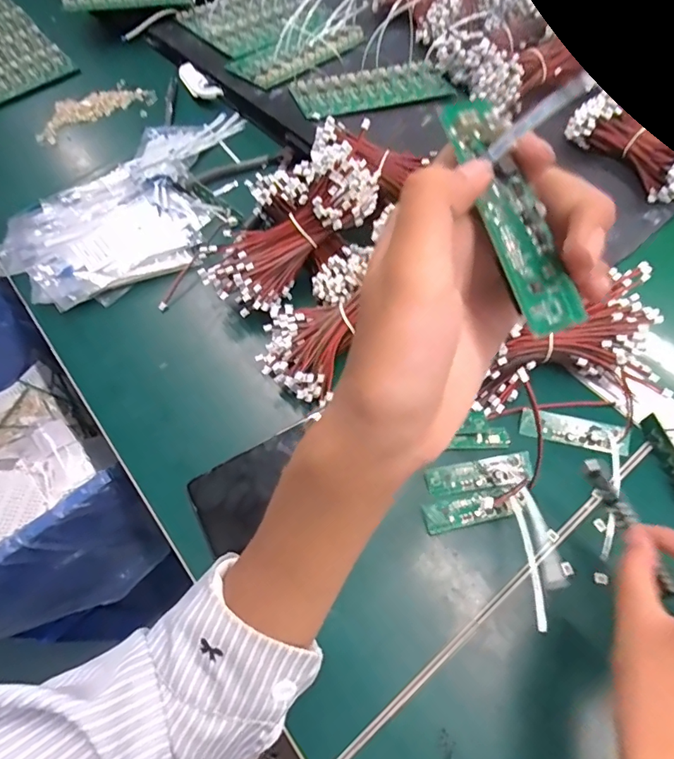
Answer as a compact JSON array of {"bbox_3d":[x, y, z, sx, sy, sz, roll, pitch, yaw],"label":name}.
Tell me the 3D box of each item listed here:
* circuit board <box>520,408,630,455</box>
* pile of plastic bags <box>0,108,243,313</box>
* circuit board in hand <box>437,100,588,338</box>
[{"bbox_3d":[0.195,0.042,0.384,0.085,0.005,0.022,12,63,10],"label":"circuit board"},{"bbox_3d":[-0.213,-0.210,0.536,0.197,0.031,0.329,36,70,20],"label":"pile of plastic bags"},{"bbox_3d":[0.058,-0.053,0.154,0.021,0.006,0.079,-24,90,-9],"label":"circuit board in hand"}]

